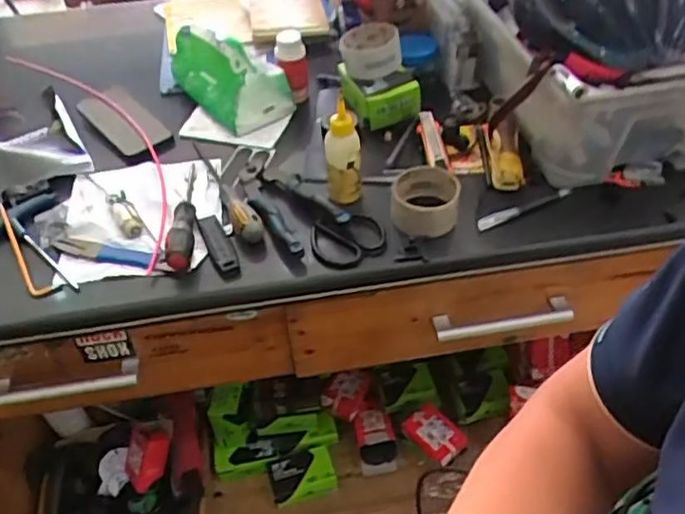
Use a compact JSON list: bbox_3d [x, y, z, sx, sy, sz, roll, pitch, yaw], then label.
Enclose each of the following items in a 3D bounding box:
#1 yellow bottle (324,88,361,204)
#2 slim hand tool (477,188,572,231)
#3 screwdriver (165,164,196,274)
[{"bbox_3d":[0.000,-0.127,0.781,0.043,0.135,0.038,-2,23,1],"label":"yellow bottle"},{"bbox_3d":[0.230,-0.064,0.821,0.145,0.008,0.016,-23,49,-18],"label":"slim hand tool"},{"bbox_3d":[-0.188,-0.047,0.776,0.028,0.039,0.135,-4,46,-1],"label":"screwdriver"}]

